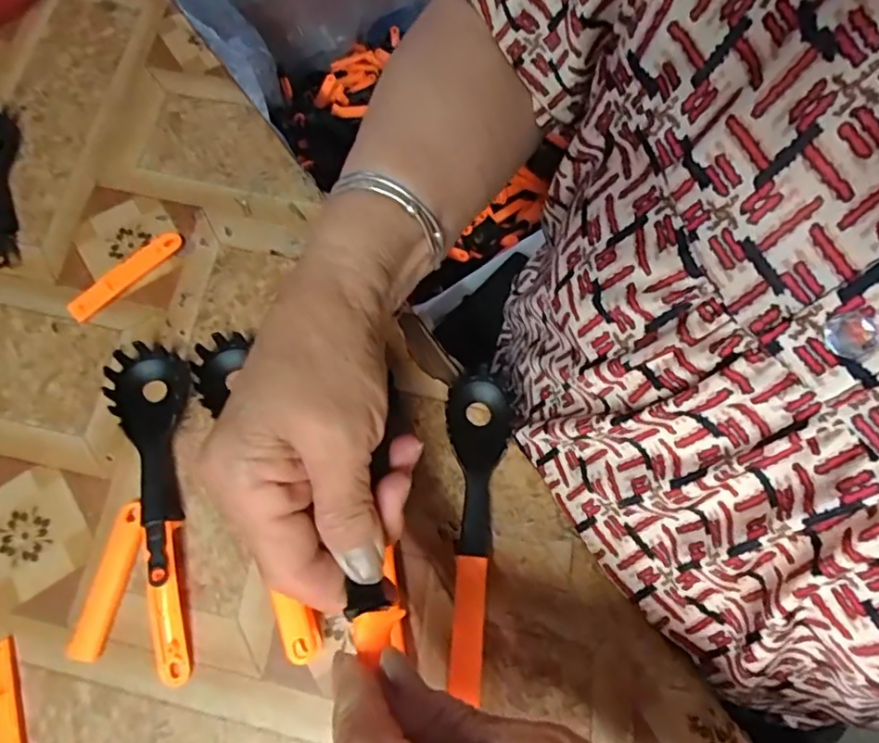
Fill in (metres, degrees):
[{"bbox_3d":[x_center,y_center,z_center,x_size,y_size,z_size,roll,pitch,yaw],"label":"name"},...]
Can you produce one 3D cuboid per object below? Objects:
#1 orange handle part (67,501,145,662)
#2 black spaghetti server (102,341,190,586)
[{"bbox_3d":[-0.167,0.105,0.296,0.018,0.006,0.074,10,68,8],"label":"orange handle part"},{"bbox_3d":[-0.151,0.043,0.311,0.041,0.020,0.123,-14,67,-2],"label":"black spaghetti server"}]

